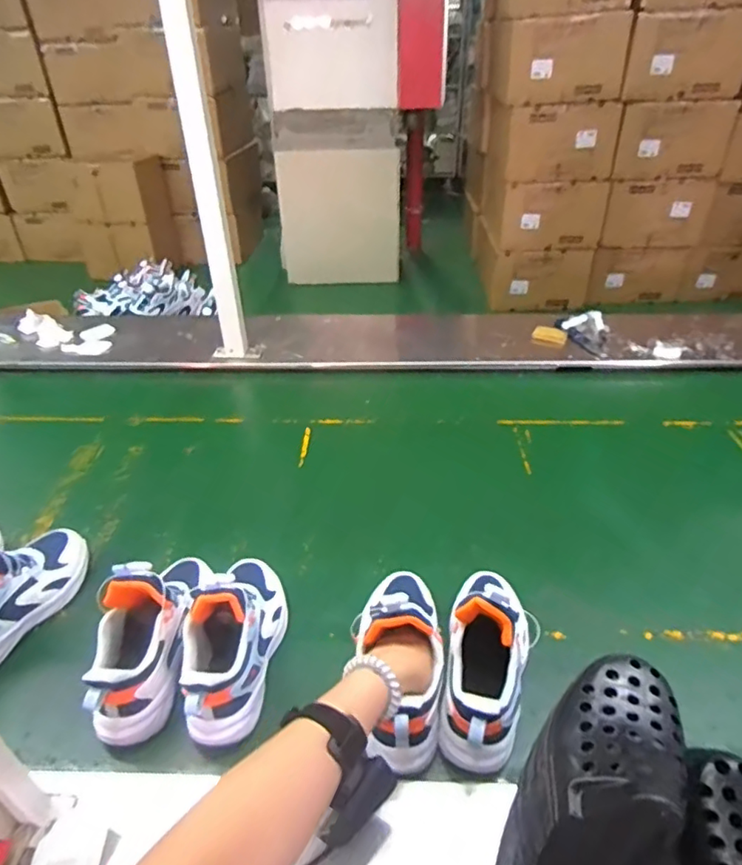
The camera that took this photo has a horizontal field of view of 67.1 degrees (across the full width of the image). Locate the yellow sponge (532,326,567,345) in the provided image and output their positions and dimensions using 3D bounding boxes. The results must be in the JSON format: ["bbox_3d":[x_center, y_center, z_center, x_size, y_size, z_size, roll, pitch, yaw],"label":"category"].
[{"bbox_3d":[0.398,-0.216,1.246,0.073,0.017,0.043,21,47,24],"label":"yellow sponge"}]

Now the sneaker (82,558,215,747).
[{"bbox_3d":[-0.248,0.214,0.623,0.076,0.142,0.214,-1,35,0],"label":"sneaker"}]

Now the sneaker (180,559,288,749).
[{"bbox_3d":[-0.149,0.222,0.626,0.079,0.136,0.218,3,36,6],"label":"sneaker"}]

